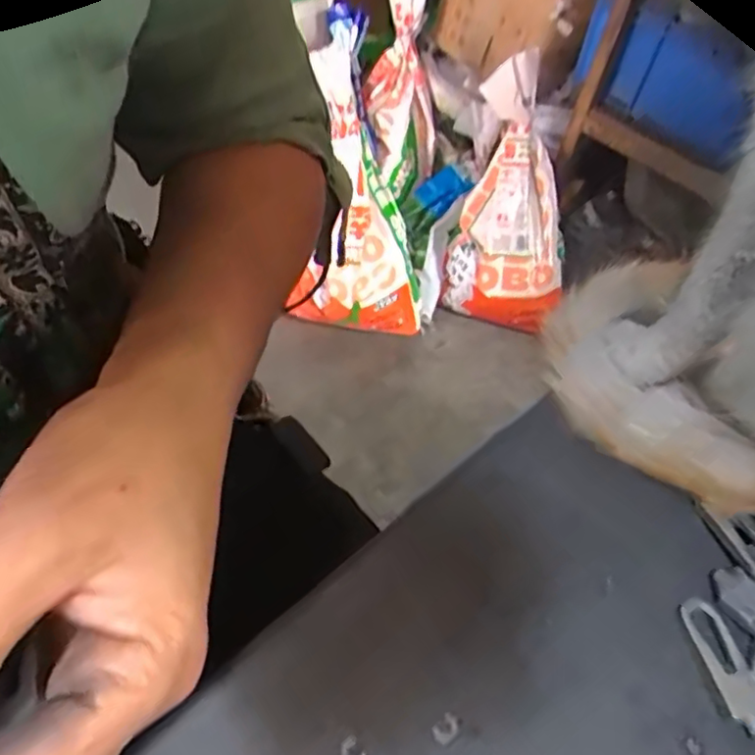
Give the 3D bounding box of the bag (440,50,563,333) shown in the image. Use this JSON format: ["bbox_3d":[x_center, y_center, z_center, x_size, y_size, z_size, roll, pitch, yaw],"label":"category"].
[{"bbox_3d":[0.271,-0.323,1.255,0.222,0.467,0.189,14,46,7],"label":"bag"}]

